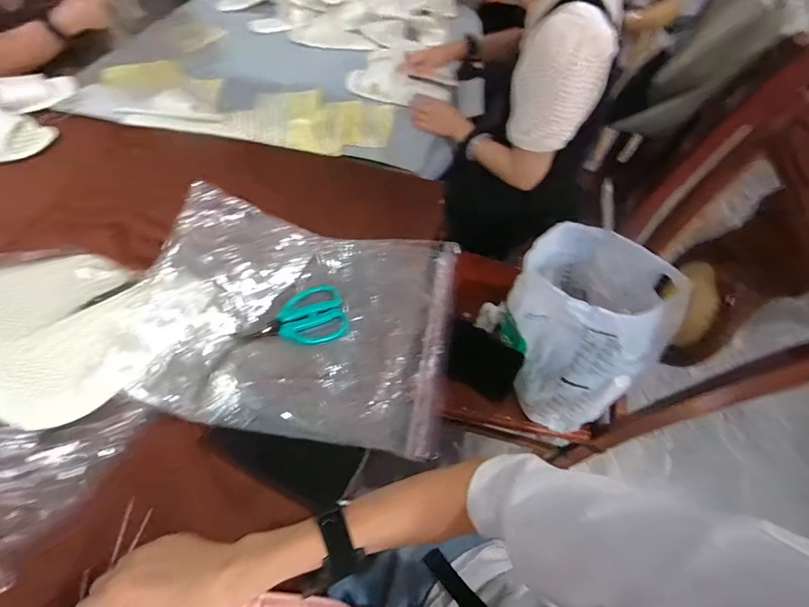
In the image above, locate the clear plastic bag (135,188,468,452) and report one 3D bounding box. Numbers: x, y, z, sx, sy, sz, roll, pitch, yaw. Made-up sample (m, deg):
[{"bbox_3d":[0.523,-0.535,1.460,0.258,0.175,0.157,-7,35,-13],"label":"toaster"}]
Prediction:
[{"bbox_3d":[-0.122,0.014,0.501,0.352,0.076,0.280,8,56,4],"label":"clear plastic bag"}]

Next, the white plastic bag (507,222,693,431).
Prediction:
[{"bbox_3d":[0.340,0.022,0.791,0.256,0.265,0.346,-7,56,-6],"label":"white plastic bag"}]

